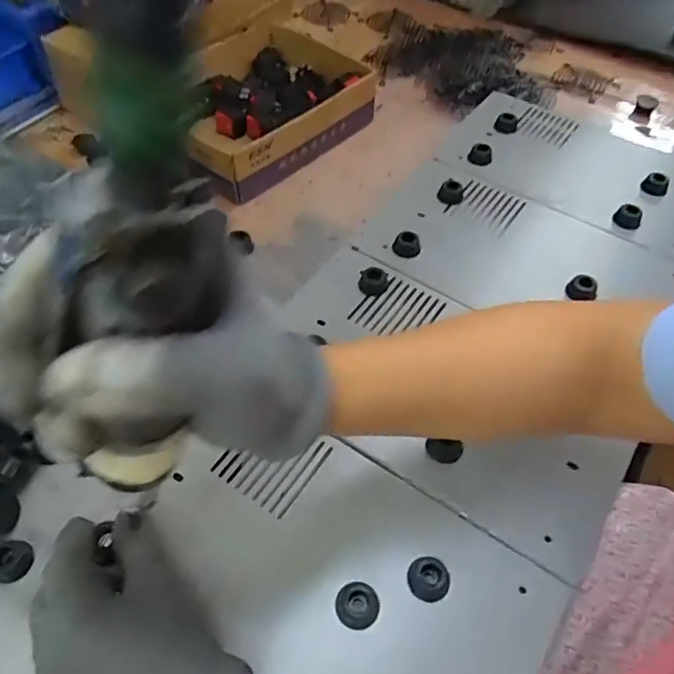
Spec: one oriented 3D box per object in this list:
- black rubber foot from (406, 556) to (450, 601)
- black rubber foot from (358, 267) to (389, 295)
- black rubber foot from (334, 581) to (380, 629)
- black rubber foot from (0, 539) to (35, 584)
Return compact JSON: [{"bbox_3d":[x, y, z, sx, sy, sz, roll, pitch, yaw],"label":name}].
[{"bbox_3d":[0.053,0.141,0.335,0.023,0.013,0.023,20,55,13],"label":"black rubber foot"},{"bbox_3d":[0.030,-0.045,0.474,0.024,0.010,0.026,11,54,7],"label":"black rubber foot"},{"bbox_3d":[0.012,0.152,0.326,0.024,0.014,0.024,18,55,12],"label":"black rubber foot"},{"bbox_3d":[-0.200,0.138,0.352,0.018,0.015,0.024,11,54,7],"label":"black rubber foot"}]

